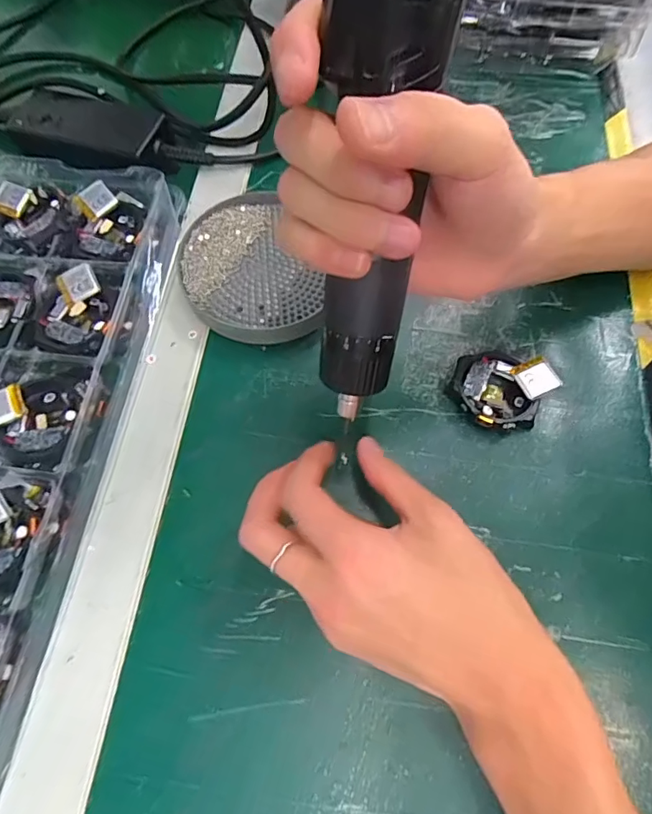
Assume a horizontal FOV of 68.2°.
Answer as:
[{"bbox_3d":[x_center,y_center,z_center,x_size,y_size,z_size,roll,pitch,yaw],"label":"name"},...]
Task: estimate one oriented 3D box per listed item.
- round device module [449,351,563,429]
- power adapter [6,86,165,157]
[{"bbox_3d":[0.107,-0.012,0.292,0.056,0.018,0.050,-12,67,-4],"label":"round device module"},{"bbox_3d":[-0.189,-0.219,0.377,0.127,0.021,0.054,11,67,6],"label":"power adapter"}]

